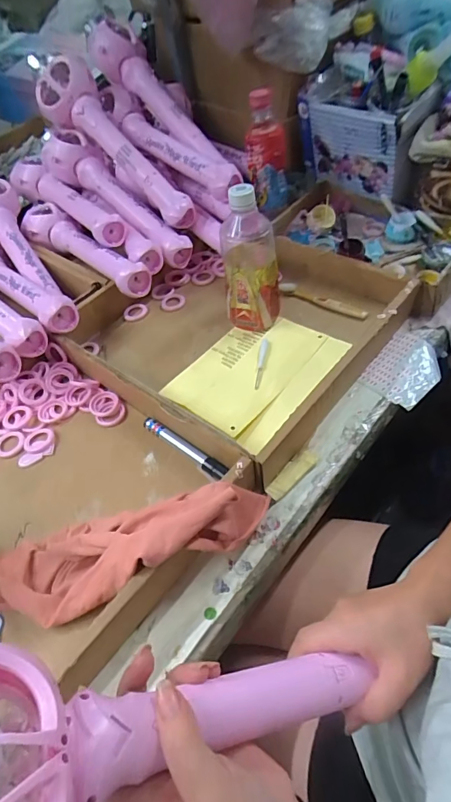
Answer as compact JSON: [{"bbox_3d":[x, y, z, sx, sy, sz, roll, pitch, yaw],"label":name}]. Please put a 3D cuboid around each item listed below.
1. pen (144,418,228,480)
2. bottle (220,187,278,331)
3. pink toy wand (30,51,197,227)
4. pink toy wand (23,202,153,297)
[{"bbox_3d":[-0.049,0.053,0.497,0.126,0.017,0.015,30,61,27],"label":"pen"},{"bbox_3d":[0.034,-0.182,0.566,0.070,0.185,0.077,-1,52,7],"label":"bottle"},{"bbox_3d":[-0.175,-0.415,0.706,0.081,0.084,0.353,-41,86,-25],"label":"pink toy wand"},{"bbox_3d":[-0.227,-0.246,0.697,0.330,0.049,0.063,34,63,30],"label":"pink toy wand"}]

